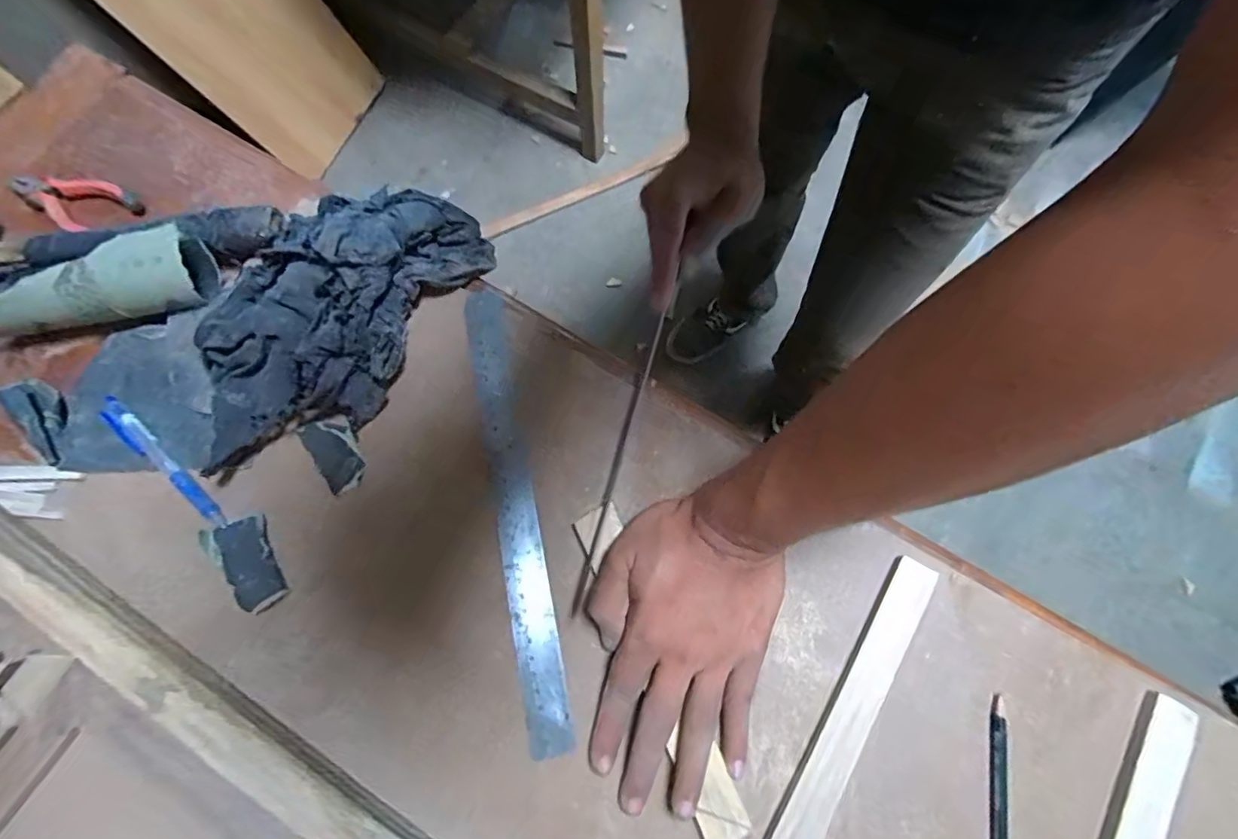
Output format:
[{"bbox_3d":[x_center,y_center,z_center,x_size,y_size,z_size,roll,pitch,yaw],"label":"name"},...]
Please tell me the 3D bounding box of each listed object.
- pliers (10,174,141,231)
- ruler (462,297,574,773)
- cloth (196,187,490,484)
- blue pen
[{"bbox_3d":[-0.459,-0.186,0.440,0.121,0.016,0.045,21,78,7],"label":"pliers"},{"bbox_3d":[-0.075,0.055,0.377,0.031,0.005,0.323,-12,74,-1],"label":"ruler"},{"bbox_3d":[-0.215,-0.083,0.389,0.139,0.062,0.257,27,77,9],"label":"cloth"},{"bbox_3d":[-0.324,0.030,0.376,0.132,0.008,0.016,40,81,10],"label":"blue pen"}]

